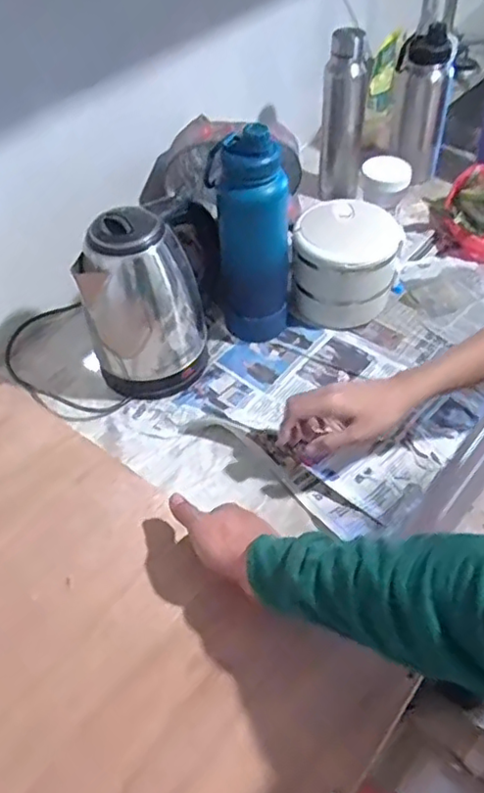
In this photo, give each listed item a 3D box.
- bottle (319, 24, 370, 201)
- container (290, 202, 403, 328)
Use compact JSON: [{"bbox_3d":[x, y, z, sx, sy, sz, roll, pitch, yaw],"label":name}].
[{"bbox_3d":[0.176,-0.478,1.063,0.075,0.274,0.062,2,50,5],"label":"bottle"},{"bbox_3d":[0.152,-0.191,0.895,0.150,0.135,0.124,6,51,8],"label":"container"}]

